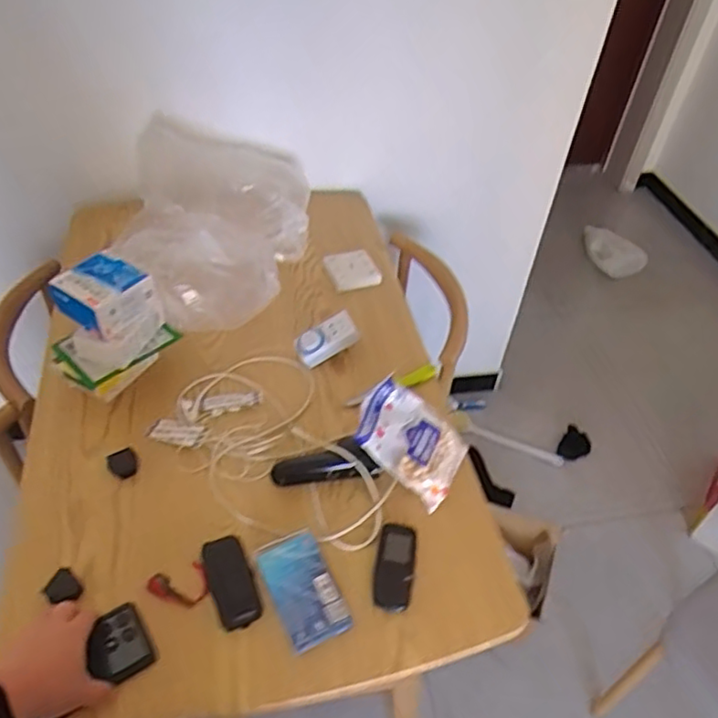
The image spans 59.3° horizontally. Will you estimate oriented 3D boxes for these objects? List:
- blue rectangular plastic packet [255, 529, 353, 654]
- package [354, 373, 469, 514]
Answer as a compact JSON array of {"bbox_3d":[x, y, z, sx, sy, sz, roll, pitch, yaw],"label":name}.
[{"bbox_3d":[-0.065,0.263,0.725,0.069,0.013,0.128,-20,50,-20],"label":"blue rectangular plastic packet"},{"bbox_3d":[0.068,0.107,0.831,0.158,0.029,0.116,43,55,-9],"label":"package"}]

